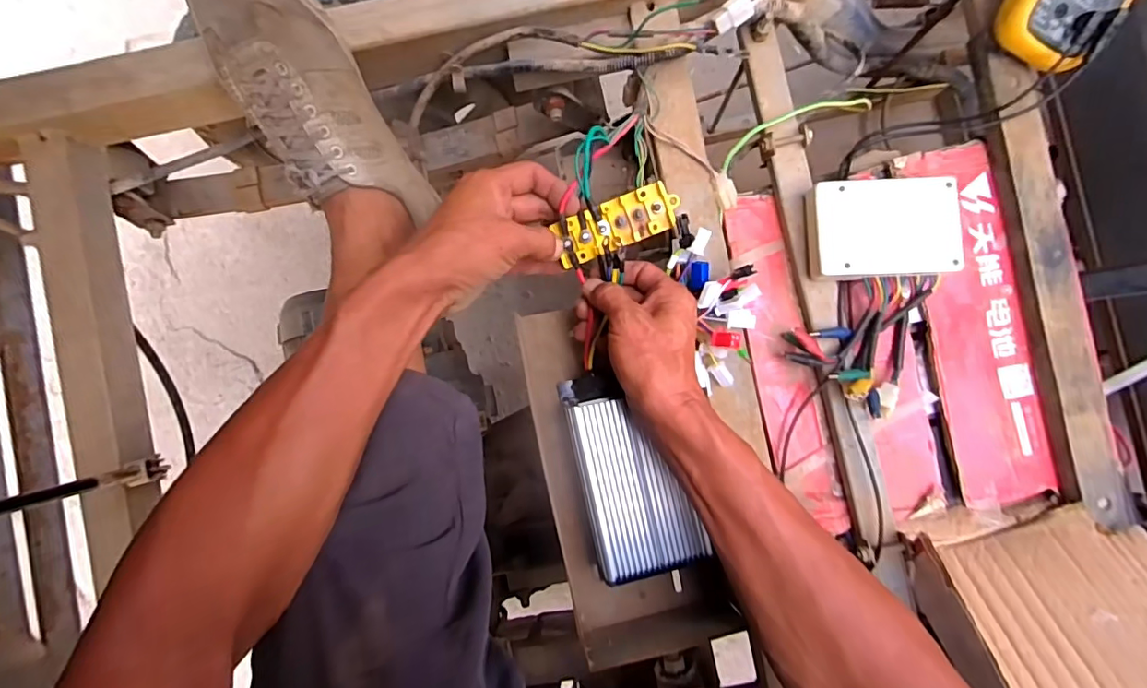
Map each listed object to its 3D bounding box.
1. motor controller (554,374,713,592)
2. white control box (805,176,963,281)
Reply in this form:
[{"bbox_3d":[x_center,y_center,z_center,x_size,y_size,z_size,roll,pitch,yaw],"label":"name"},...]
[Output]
[{"bbox_3d":[0.050,0.105,0.437,0.094,0.038,0.170,-16,92,3],"label":"motor controller"},{"bbox_3d":[0.260,-0.098,0.432,0.116,0.026,0.080,-3,93,3],"label":"white control box"}]

